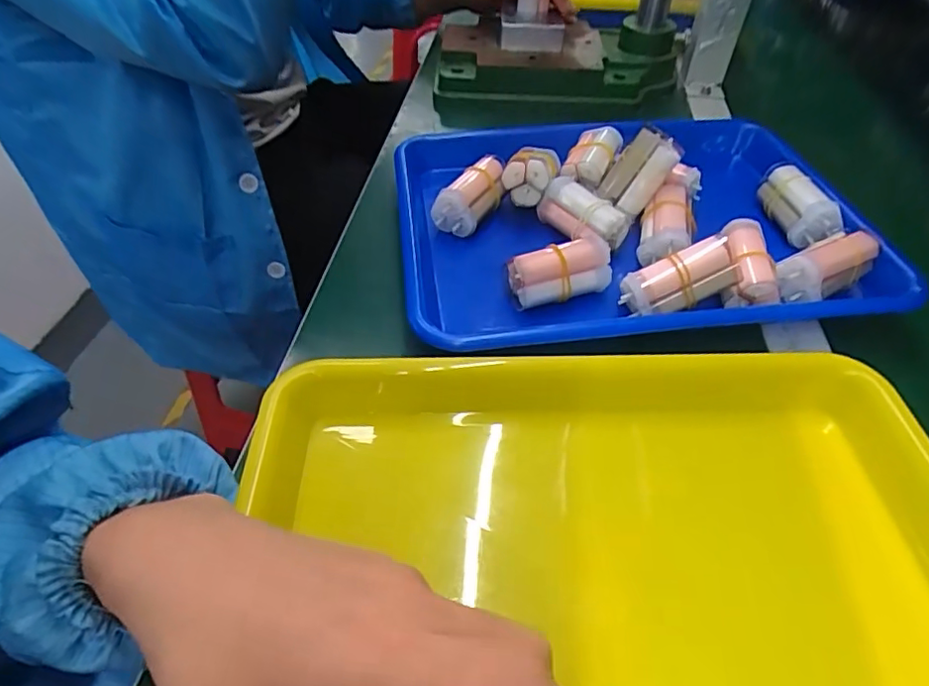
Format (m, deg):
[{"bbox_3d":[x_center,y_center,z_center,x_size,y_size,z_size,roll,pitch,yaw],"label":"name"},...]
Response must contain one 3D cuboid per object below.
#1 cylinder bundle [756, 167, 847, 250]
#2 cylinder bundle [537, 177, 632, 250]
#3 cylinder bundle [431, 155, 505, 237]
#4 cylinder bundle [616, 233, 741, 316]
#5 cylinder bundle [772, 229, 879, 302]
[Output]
[{"bbox_3d":[0.247,-0.102,0.417,0.027,0.030,0.067,-5,48,-7],"label":"cylinder bundle"},{"bbox_3d":[0.086,-0.092,0.403,0.029,0.031,0.066,-33,56,-28],"label":"cylinder bundle"},{"bbox_3d":[0.006,-0.111,0.423,0.034,0.036,0.062,24,51,18],"label":"cylinder bundle"},{"bbox_3d":[0.133,-0.038,0.345,0.068,0.025,0.025,-20,49,6],"label":"cylinder bundle"},{"bbox_3d":[0.237,-0.050,0.366,0.065,0.030,0.031,-24,52,-6],"label":"cylinder bundle"}]

